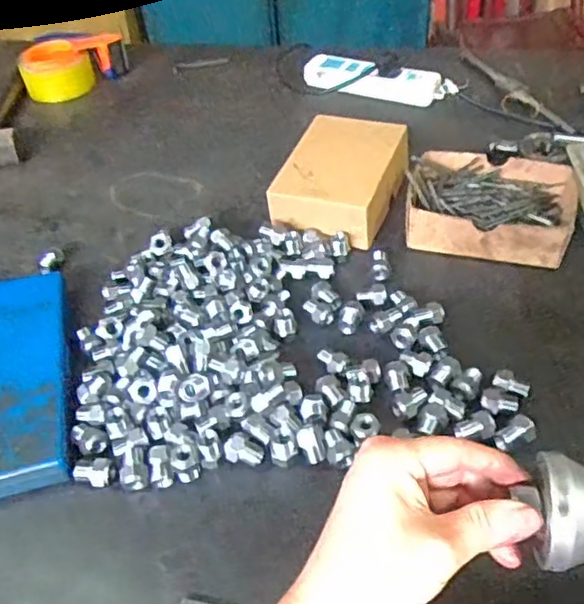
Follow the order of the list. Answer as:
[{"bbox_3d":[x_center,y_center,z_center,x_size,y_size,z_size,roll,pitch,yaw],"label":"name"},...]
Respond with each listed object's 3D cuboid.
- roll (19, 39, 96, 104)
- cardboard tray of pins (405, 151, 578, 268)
[{"bbox_3d":[-0.381,-0.376,1.031,0.107,0.061,0.107,-16,46,-11],"label":"roll"},{"bbox_3d":[0.218,-0.105,0.702,0.179,0.053,0.145,10,47,15],"label":"cardboard tray of pins"}]

